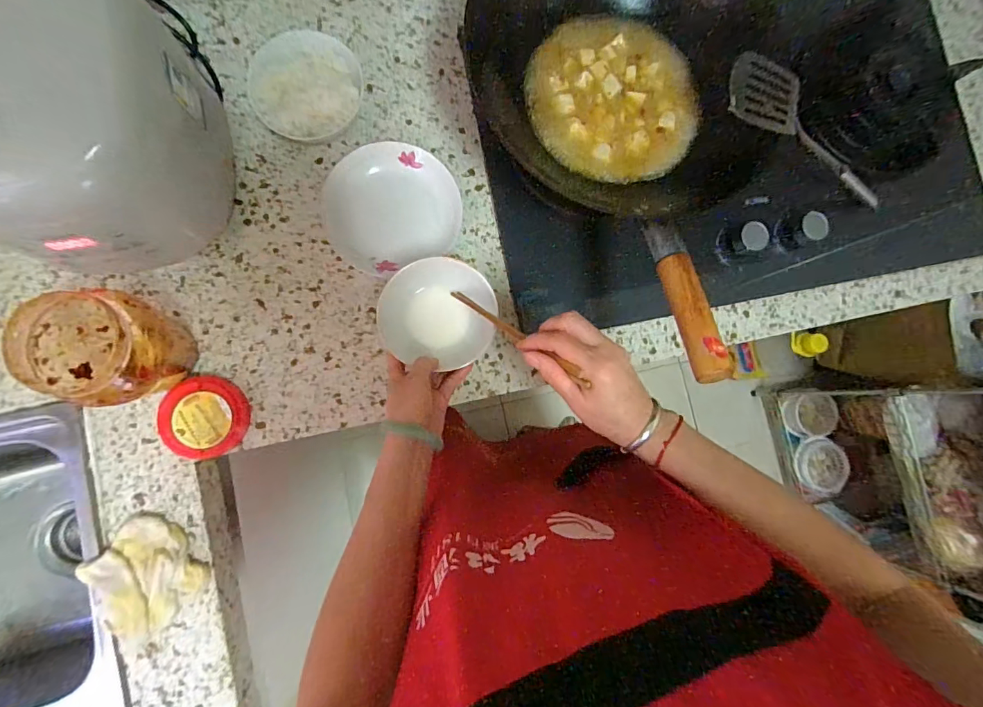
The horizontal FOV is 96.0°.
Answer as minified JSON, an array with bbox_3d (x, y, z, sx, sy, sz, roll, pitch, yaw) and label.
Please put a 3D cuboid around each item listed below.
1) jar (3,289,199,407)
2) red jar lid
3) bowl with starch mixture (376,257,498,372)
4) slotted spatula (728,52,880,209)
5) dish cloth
[{"bbox_3d":[-0.392,-0.005,0.466,0.112,0.140,0.103,20,83,-4],"label":"jar"},{"bbox_3d":[-0.338,0.075,0.522,0.094,0.026,0.090,1,85,-6],"label":"red jar lid"},{"bbox_3d":[-0.062,-0.048,0.542,0.135,0.062,0.117,10,84,-5],"label":"bowl with starch mixture"},{"bbox_3d":[0.395,-0.253,0.540,0.326,0.035,0.069,13,83,-30],"label":"slotted spatula"},{"bbox_3d":[-0.392,0.249,0.498,0.102,0.032,0.114,-39,89,-8],"label":"dish cloth"}]

